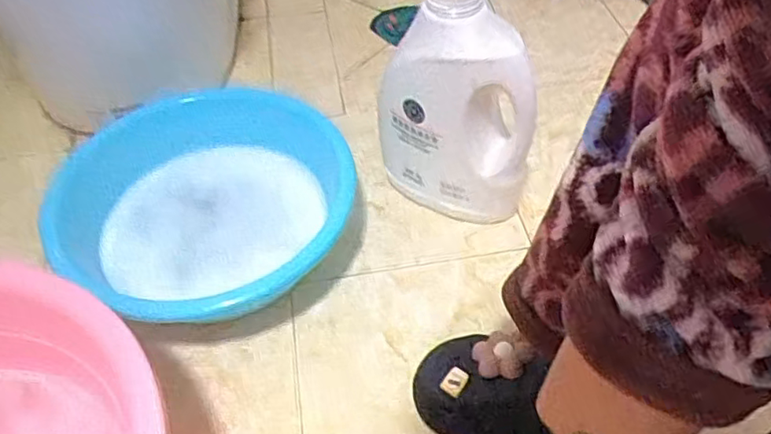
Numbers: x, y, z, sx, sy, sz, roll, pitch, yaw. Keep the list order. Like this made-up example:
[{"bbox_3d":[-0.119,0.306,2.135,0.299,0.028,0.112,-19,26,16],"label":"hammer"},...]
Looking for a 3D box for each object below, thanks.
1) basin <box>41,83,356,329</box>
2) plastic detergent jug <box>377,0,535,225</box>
[{"bbox_3d":[-0.200,-0.007,0.771,0.317,0.114,0.342,0,49,0],"label":"basin"},{"bbox_3d":[0.079,-0.123,0.745,0.183,0.302,0.085,31,56,25],"label":"plastic detergent jug"}]

